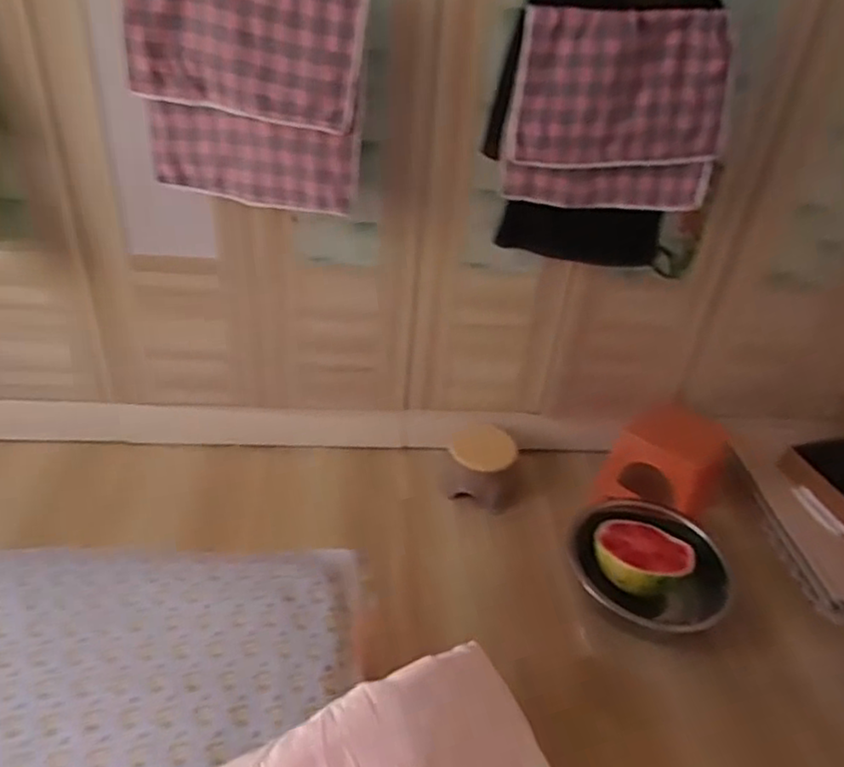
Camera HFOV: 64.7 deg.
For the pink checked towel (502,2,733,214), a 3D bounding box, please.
[{"bbox_3d":[0.450,-0.596,1.499,0.507,0.405,0.084,2,37,-6],"label":"pink checked towel"}]

